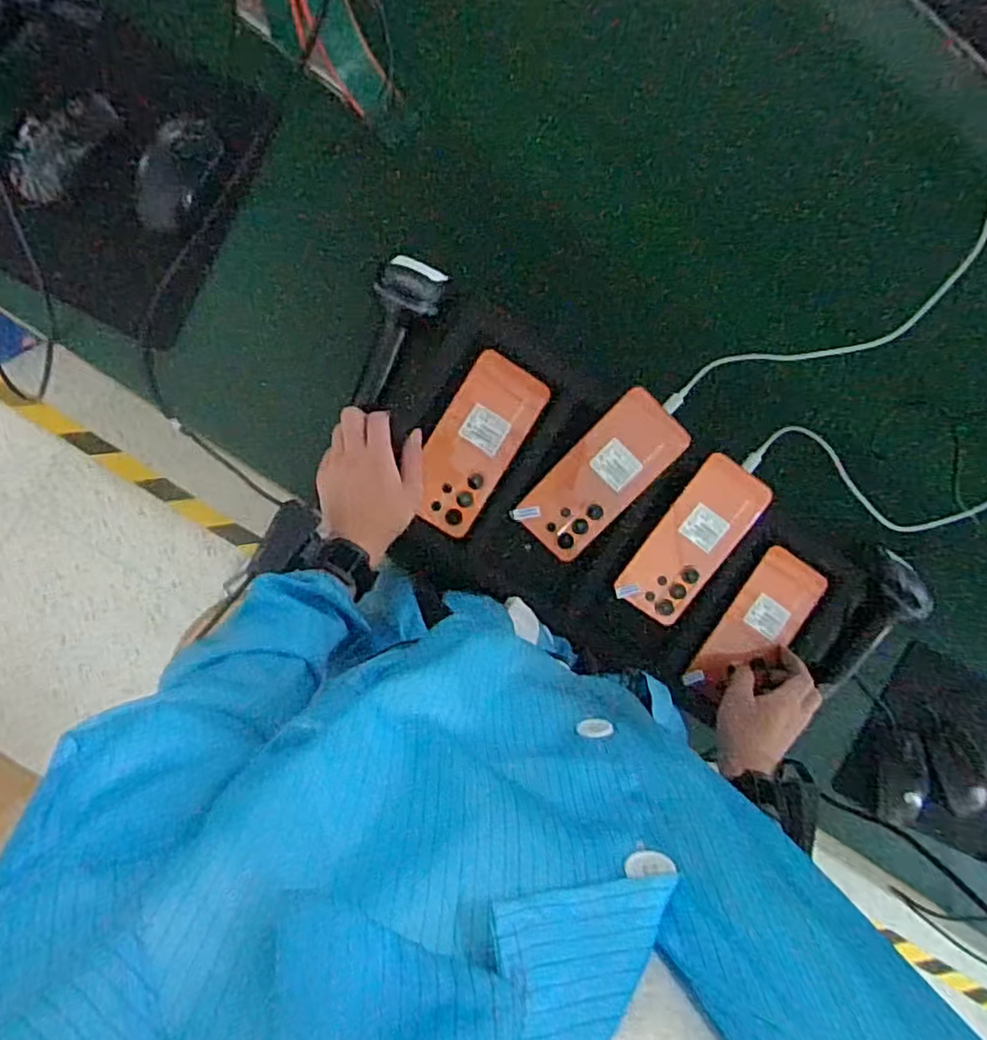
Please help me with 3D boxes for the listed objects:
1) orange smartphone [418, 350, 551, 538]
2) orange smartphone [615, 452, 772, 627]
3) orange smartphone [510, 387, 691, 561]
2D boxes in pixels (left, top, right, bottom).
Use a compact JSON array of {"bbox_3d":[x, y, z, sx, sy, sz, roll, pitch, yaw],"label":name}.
[{"bbox_3d":[-0.018,-0.071,0.634,0.080,0.014,0.167,29,90,-9],"label":"orange smartphone"},{"bbox_3d":[0.198,0.022,0.659,0.079,0.009,0.167,33,101,-5],"label":"orange smartphone"},{"bbox_3d":[0.102,-0.042,0.637,0.079,0.009,0.167,44,99,-4],"label":"orange smartphone"}]

